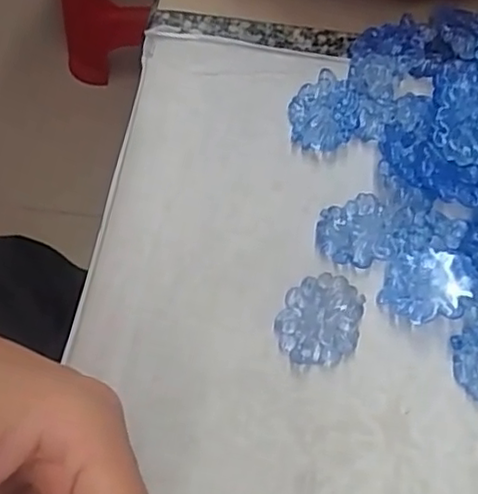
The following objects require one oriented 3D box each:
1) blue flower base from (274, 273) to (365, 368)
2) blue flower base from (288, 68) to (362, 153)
[{"bbox_3d":[0.031,0.027,0.245,0.030,0.004,0.036,19,63,9],"label":"blue flower base"},{"bbox_3d":[0.038,-0.060,0.288,0.030,0.007,0.037,9,62,3],"label":"blue flower base"}]

